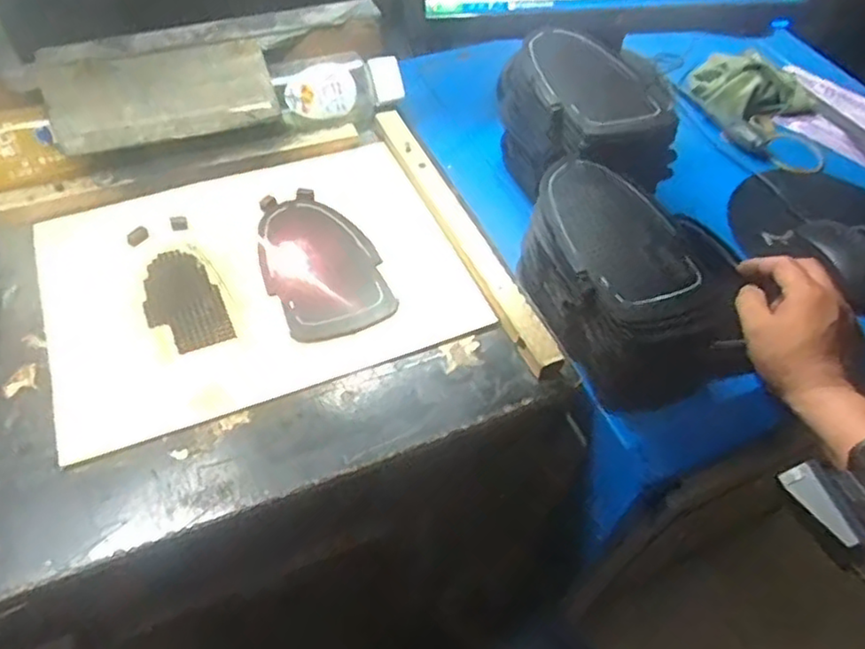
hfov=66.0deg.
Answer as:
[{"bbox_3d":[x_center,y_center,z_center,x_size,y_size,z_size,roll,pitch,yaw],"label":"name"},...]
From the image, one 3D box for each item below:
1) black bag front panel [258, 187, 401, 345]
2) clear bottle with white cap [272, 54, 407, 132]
[{"bbox_3d":[-0.098,-0.059,0.569,0.091,0.007,0.164,-17,57,-16],"label":"black bag front panel"},{"bbox_3d":[-0.091,-0.235,0.667,0.130,0.046,0.062,-13,56,-14],"label":"clear bottle with white cap"}]

